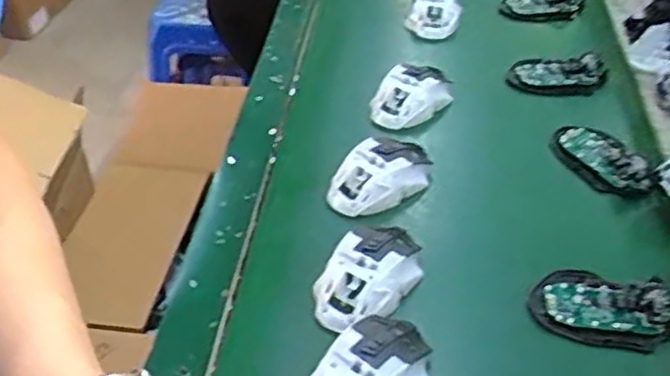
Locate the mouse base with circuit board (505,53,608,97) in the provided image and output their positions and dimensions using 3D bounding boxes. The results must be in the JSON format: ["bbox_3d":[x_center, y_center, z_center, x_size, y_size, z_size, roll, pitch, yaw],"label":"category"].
[{"bbox_3d":[0.263,-0.134,0.829,0.114,0.028,0.053,-2,42,-3],"label":"mouse base with circuit board"}]

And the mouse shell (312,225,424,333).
[{"bbox_3d":[0.030,0.070,0.586,0.069,0.032,0.114,23,46,23],"label":"mouse shell"}]

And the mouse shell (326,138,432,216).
[{"bbox_3d":[0.045,-0.014,0.680,0.105,0.034,0.065,-32,51,-31],"label":"mouse shell"}]

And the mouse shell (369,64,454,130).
[{"bbox_3d":[0.080,-0.100,0.779,0.067,0.039,0.088,28,49,28],"label":"mouse shell"}]

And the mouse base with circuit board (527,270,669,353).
[{"bbox_3d":[0.220,0.097,0.565,0.113,0.029,0.063,15,44,16],"label":"mouse base with circuit board"}]

